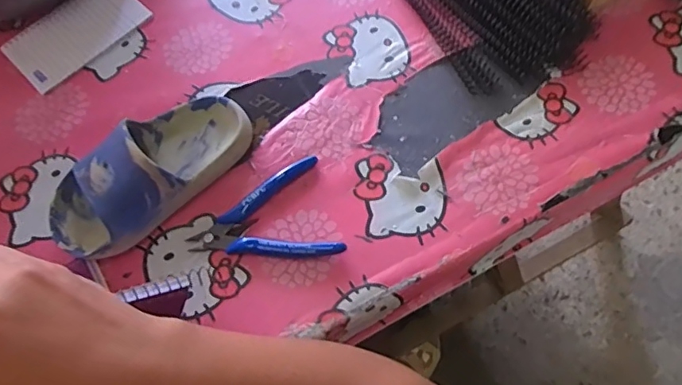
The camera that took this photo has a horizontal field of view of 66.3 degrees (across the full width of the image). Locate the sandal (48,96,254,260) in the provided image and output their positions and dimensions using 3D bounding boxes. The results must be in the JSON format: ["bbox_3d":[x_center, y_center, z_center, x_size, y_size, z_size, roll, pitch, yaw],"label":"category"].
[{"bbox_3d":[-0.160,-0.024,0.427,0.082,0.057,0.178,42,73,19],"label":"sandal"}]

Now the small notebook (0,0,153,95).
[{"bbox_3d":[-0.264,-0.161,0.522,0.131,0.008,0.082,-41,70,-15],"label":"small notebook"}]

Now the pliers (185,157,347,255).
[{"bbox_3d":[-0.065,0.022,0.423,0.114,0.013,0.085,-14,66,-4],"label":"pliers"}]

